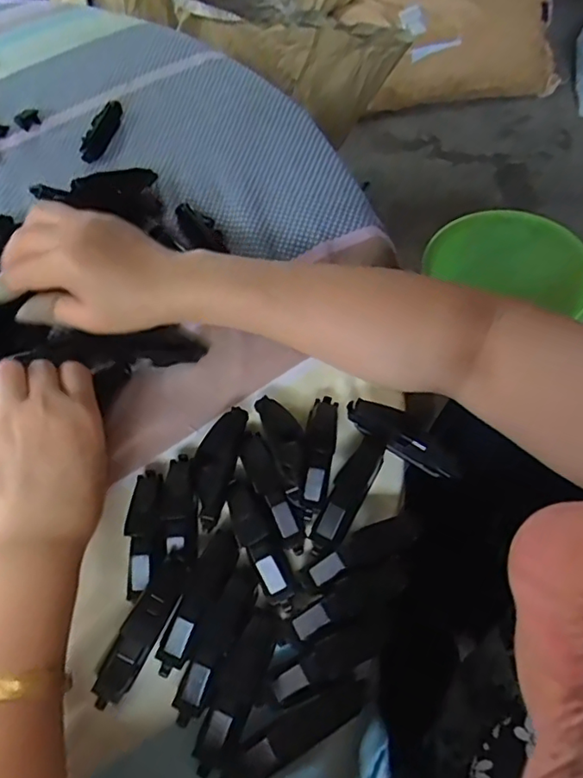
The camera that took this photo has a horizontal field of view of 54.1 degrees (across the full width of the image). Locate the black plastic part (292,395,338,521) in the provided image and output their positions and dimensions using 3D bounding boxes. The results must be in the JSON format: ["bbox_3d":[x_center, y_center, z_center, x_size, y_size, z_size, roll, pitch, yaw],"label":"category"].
[{"bbox_3d":[0.017,0.037,0.355,0.018,0.018,0.079,8,59,6],"label":"black plastic part"}]

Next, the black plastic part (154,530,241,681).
[{"bbox_3d":[-0.051,0.114,0.313,0.020,0.016,0.079,21,61,14],"label":"black plastic part"}]

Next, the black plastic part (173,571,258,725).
[{"bbox_3d":[-0.039,0.134,0.304,0.019,0.012,0.080,22,62,15],"label":"black plastic part"}]

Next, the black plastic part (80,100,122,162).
[{"bbox_3d":[-0.184,-0.249,0.551,0.020,0.012,0.082,9,59,7],"label":"black plastic part"}]

